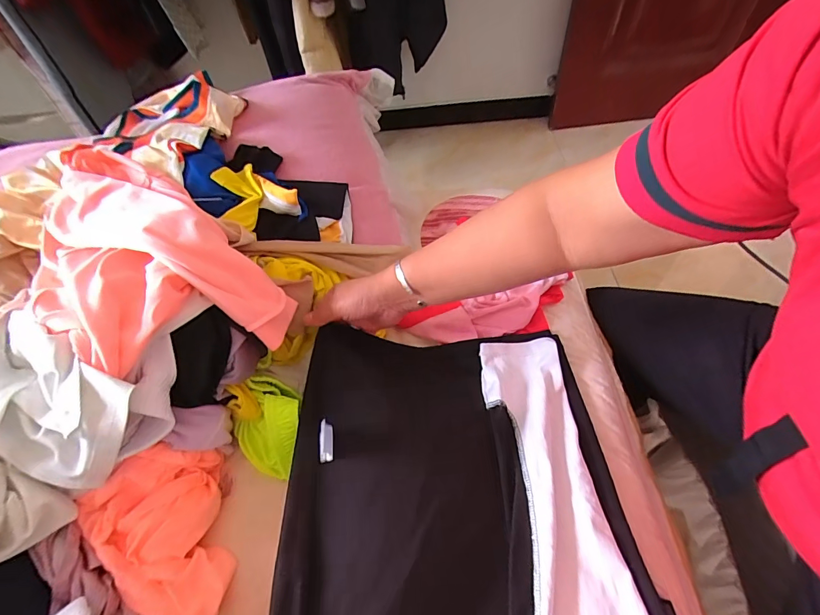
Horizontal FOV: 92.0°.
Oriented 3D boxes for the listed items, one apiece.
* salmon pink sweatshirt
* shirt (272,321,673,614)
[{"bbox_3d":[-0.307,-0.051,0.454,0.332,0.100,0.190,31,62,25],"label":"salmon pink sweatshirt"},{"bbox_3d":[0.048,0.263,0.332,0.365,0.094,0.578,-4,53,3],"label":"shirt"}]

